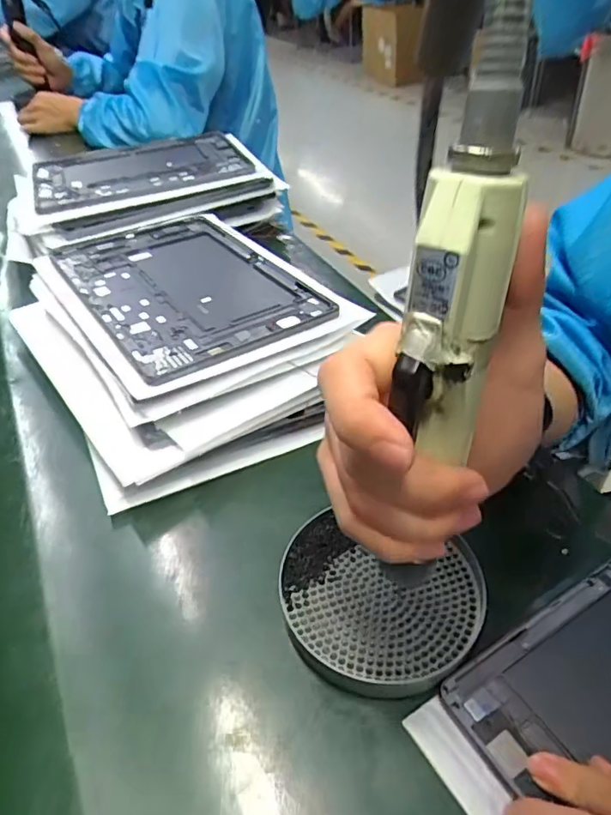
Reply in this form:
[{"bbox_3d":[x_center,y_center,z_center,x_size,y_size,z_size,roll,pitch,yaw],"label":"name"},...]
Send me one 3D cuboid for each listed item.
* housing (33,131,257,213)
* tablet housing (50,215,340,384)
[{"bbox_3d":[-0.206,-0.299,0.689,0.249,0.008,0.171,-17,47,-14],"label":"housing"},{"bbox_3d":[-0.114,-0.115,0.504,0.166,0.013,0.264,-26,47,-23],"label":"tablet housing"}]

